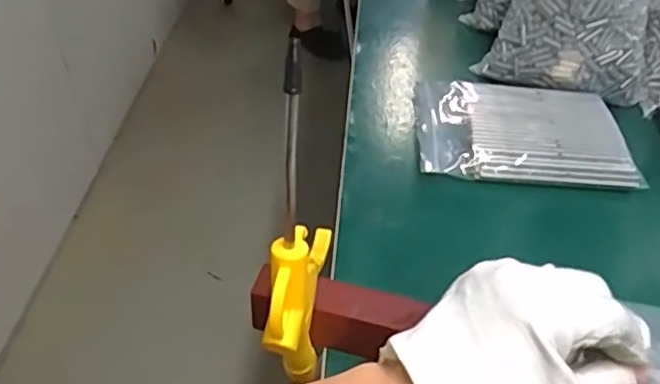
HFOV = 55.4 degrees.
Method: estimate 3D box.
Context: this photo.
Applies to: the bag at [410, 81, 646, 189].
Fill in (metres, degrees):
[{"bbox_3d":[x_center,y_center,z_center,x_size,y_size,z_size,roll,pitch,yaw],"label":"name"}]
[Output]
[{"bbox_3d":[0.176,-0.059,0.588,0.187,0.026,0.132,2,42,1],"label":"bag"}]

